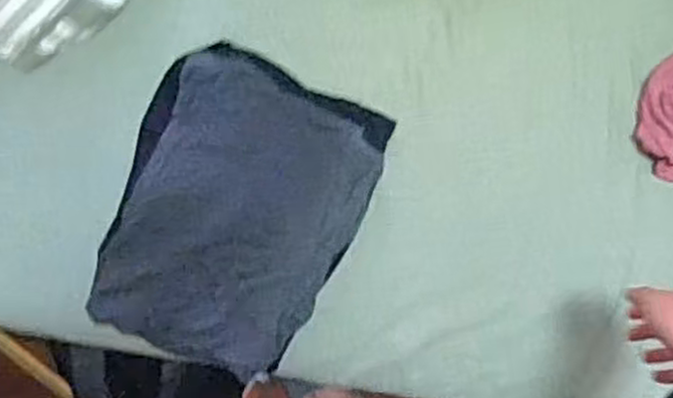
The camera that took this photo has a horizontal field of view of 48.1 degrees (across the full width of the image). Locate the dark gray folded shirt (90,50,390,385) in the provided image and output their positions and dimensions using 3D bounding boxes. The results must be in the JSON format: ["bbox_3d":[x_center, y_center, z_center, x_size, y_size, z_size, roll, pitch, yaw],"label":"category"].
[{"bbox_3d":[-0.124,0.019,0.896,0.278,0.074,0.356,27,91,-1],"label":"dark gray folded shirt"}]

